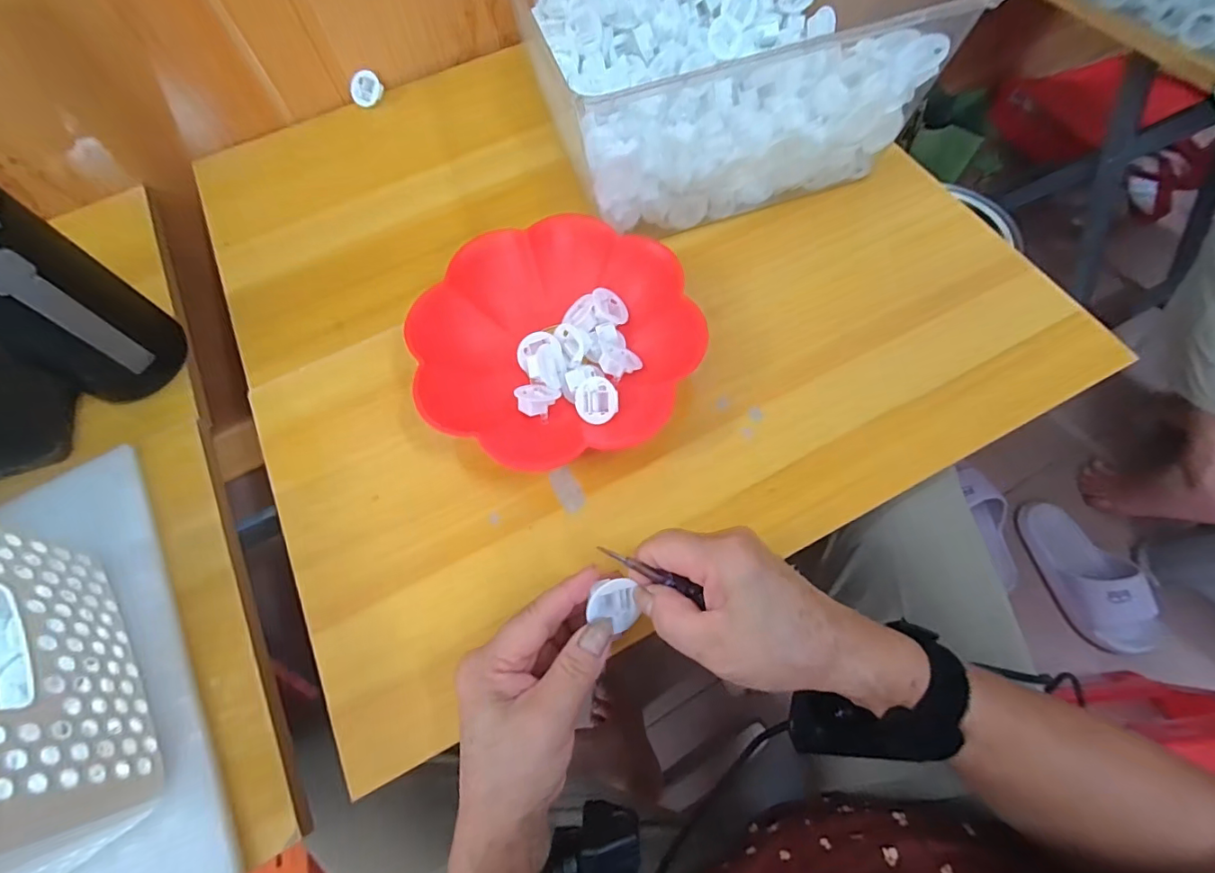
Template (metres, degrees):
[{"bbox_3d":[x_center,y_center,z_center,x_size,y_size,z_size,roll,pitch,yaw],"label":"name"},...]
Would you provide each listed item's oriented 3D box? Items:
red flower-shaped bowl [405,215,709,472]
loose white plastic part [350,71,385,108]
[{"bbox_3d":[-0.037,-0.071,0.381,0.192,0.044,0.183,-1,67,2],"label":"red flower-shaped bowl"},{"bbox_3d":[-0.249,-0.358,0.536,0.032,0.009,0.031,-2,105,-7],"label":"loose white plastic part"}]

